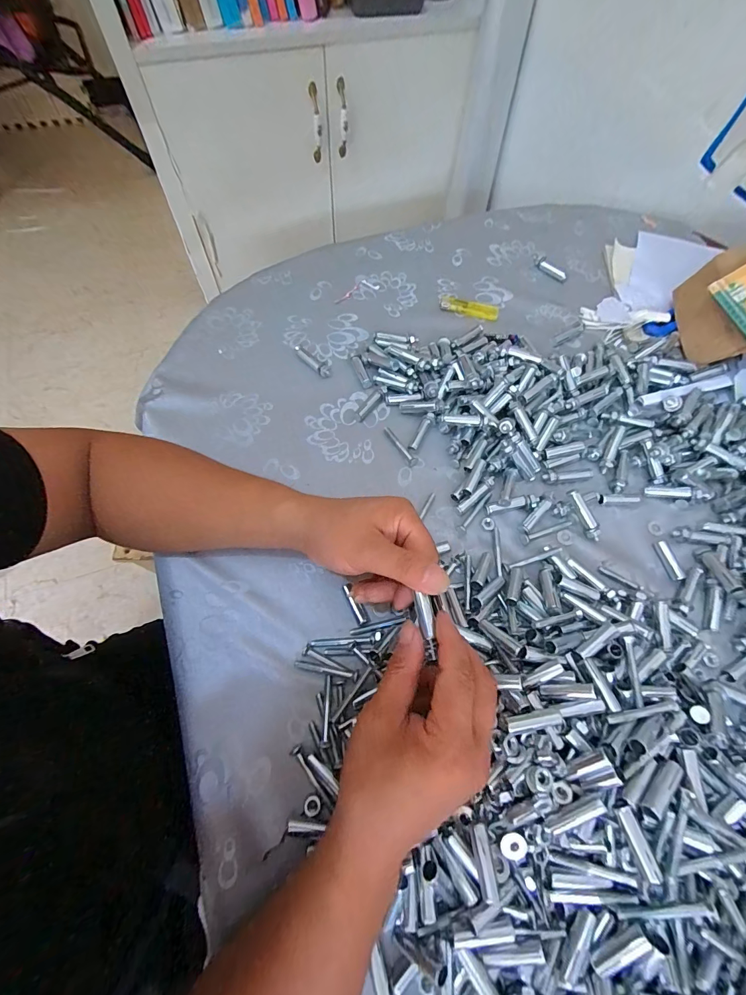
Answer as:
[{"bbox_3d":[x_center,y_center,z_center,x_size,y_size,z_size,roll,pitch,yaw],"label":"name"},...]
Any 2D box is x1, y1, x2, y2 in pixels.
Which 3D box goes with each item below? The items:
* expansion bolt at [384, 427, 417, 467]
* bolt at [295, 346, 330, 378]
[{"bbox_3d":[0.029,-0.057,0.428,0.010,0.004,0.057,-32,70,-14],"label":"expansion bolt"},{"bbox_3d":[-0.073,-0.165,0.468,0.055,0.009,0.014,42,72,16],"label":"bolt"}]

